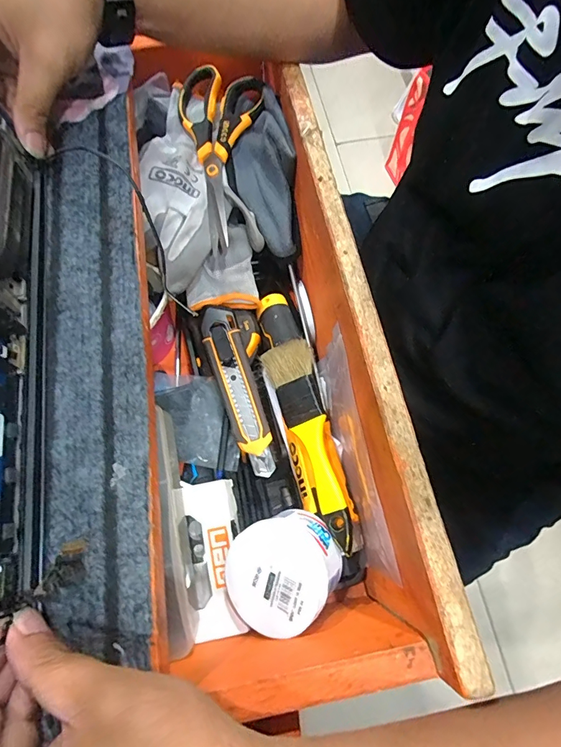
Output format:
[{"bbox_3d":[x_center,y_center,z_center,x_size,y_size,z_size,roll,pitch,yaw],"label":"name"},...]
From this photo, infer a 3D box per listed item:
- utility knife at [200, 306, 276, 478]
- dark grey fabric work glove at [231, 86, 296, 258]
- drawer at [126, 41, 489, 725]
[{"bbox_3d":[-0.041,0.013,0.385,0.035,0.024,0.166,-18,69,-6],"label":"utility knife"},{"bbox_3d":[-0.017,-0.196,0.398,0.052,0.059,0.159,-10,97,-6],"label":"dark grey fabric work glove"},{"bbox_3d":[-0.029,-0.040,0.370,0.177,0.172,0.526,-11,69,-3],"label":"drawer"}]

